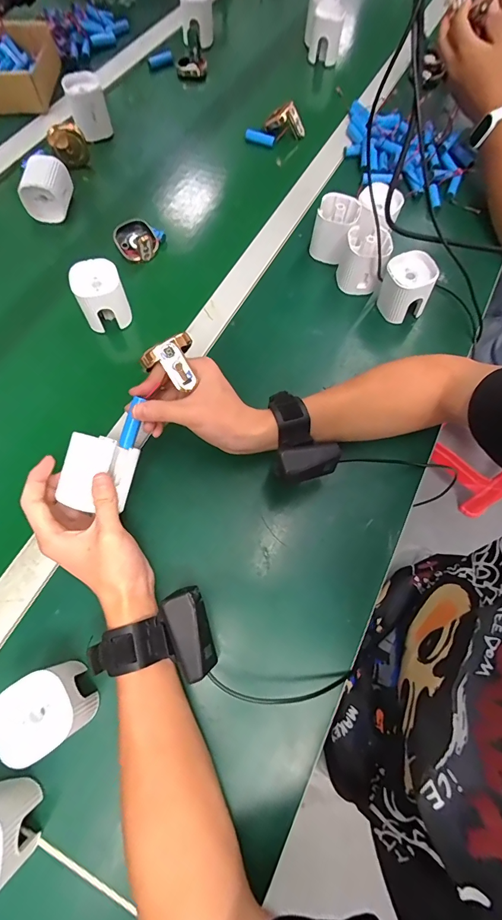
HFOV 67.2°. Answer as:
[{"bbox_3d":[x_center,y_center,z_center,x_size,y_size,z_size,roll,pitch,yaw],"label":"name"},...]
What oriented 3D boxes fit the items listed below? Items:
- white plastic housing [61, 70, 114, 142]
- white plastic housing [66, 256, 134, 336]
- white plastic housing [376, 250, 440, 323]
[{"bbox_3d":[-0.263,-0.571,0.612,0.062,0.071,0.056,-19,70,-8],"label":"white plastic housing"},{"bbox_3d":[-0.183,-0.201,0.465,0.055,0.061,0.053,-24,70,-9],"label":"white plastic housing"},{"bbox_3d":[0.198,-0.218,0.485,0.062,0.068,0.057,23,70,8],"label":"white plastic housing"}]

